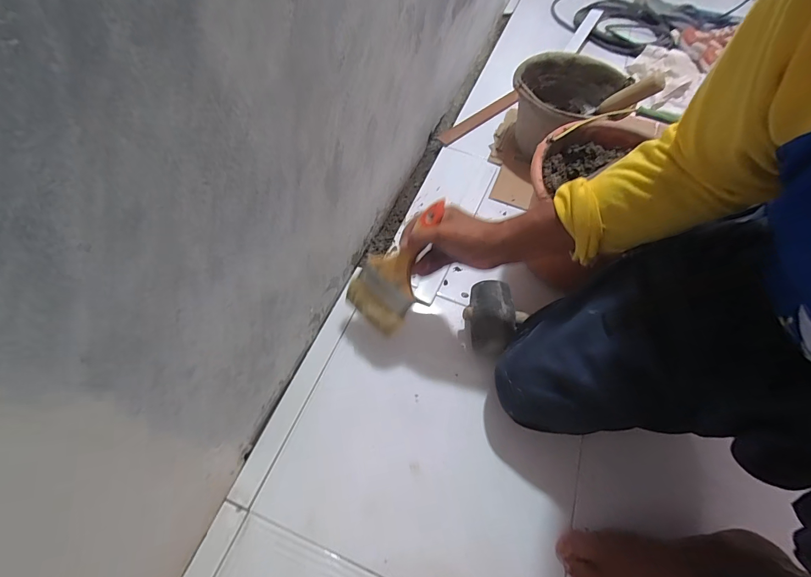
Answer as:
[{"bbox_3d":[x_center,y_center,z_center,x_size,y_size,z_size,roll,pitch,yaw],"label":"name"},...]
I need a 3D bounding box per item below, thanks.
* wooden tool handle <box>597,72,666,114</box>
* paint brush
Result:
[{"bbox_3d":[0.417,-0.359,0.661,0.034,0.108,0.025,41,54,-30],"label":"wooden tool handle"},{"bbox_3d":[-0.012,-0.039,0.522,0.100,0.021,0.201,35,105,18],"label":"paint brush"}]

